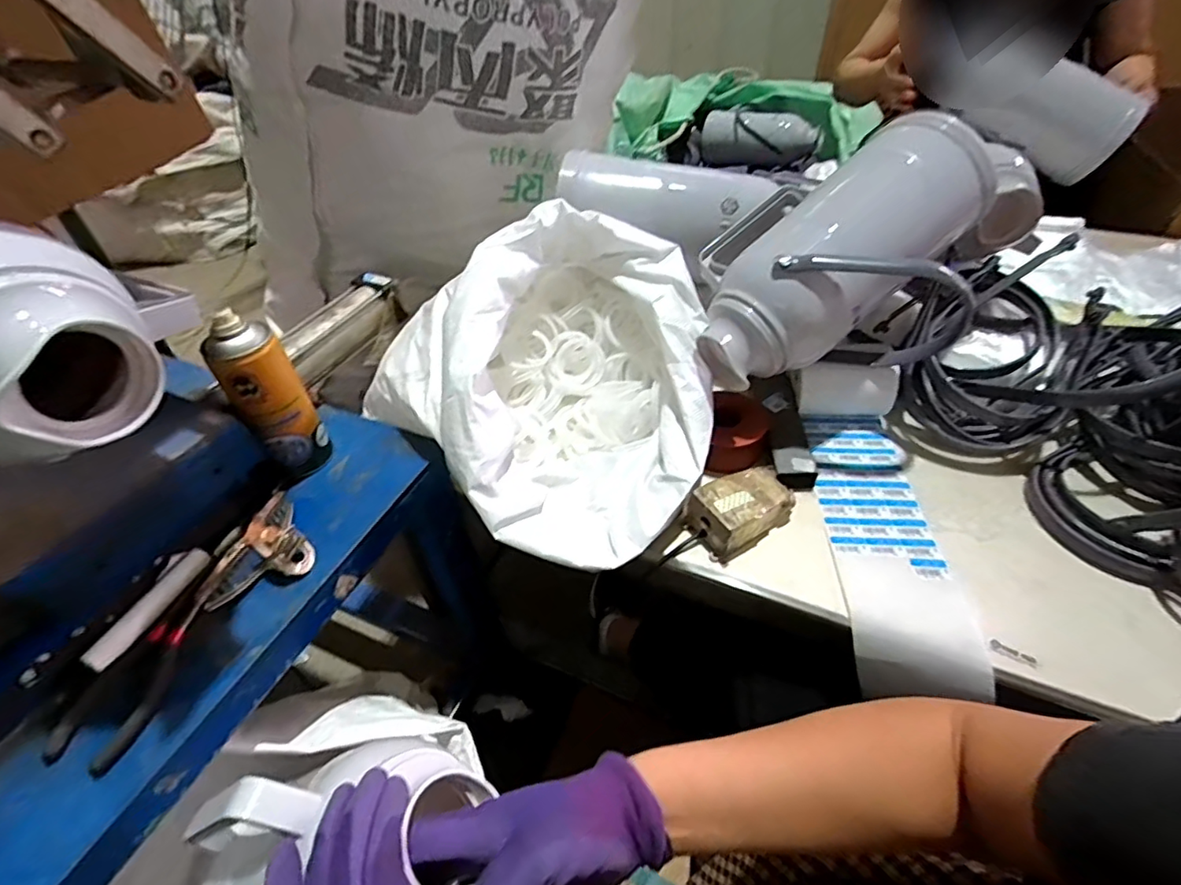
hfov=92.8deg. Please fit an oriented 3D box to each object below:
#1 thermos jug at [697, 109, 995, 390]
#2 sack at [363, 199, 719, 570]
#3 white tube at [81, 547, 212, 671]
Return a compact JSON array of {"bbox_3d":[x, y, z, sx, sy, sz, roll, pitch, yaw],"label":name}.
[{"bbox_3d":[0.290,-0.184,0.634,0.354,0.176,0.222,-35,50,-2],"label":"thermos jug"},{"bbox_3d":[-0.021,-0.087,0.637,0.358,0.217,0.362,33,55,31],"label":"sack"},{"bbox_3d":[-0.384,0.143,0.494,0.021,0.015,0.115,12,47,15],"label":"white tube"}]

